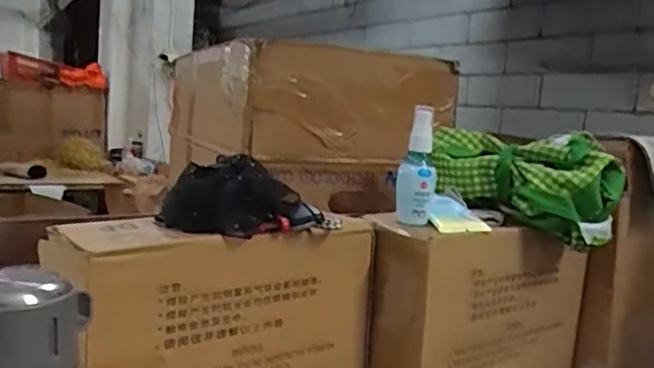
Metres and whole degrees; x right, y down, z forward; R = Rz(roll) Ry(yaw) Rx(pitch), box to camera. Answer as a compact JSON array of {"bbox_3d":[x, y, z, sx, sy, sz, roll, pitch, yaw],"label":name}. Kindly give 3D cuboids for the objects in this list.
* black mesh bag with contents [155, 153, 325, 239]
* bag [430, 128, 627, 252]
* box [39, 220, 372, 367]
[{"bbox_3d":[-0.074,0.012,0.535,0.140,0.059,0.071,3,7,-13],"label":"black mesh bag with contents"},{"bbox_3d":[0.211,-0.002,0.677,0.074,0.099,0.207,-2,9,-43],"label":"bag"},{"bbox_3d":[-0.105,0.138,0.568,0.290,0.202,0.112,-1,8,-39],"label":"box"}]

